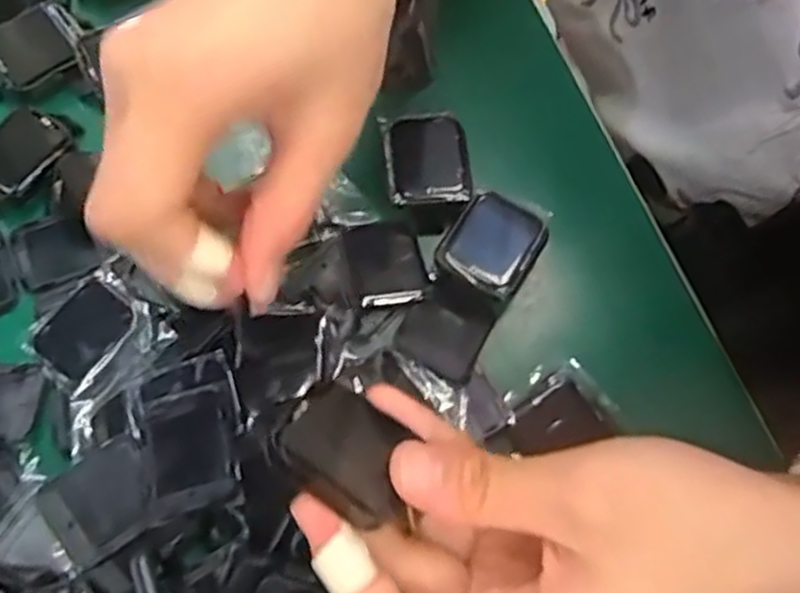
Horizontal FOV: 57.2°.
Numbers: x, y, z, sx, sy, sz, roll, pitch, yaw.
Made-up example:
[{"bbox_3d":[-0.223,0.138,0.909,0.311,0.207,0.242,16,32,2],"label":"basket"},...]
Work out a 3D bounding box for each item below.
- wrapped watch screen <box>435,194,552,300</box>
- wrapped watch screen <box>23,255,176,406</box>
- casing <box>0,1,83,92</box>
[{"bbox_3d":[0.038,-0.022,0.302,0.037,0.004,0.040,30,71,9],"label":"wrapped watch screen"},{"bbox_3d":[-0.120,0.015,0.290,0.047,0.011,0.046,-42,76,-16],"label":"wrapped watch screen"},{"bbox_3d":[-0.164,-0.112,0.332,0.042,0.012,0.032,-33,88,-15],"label":"casing"}]

